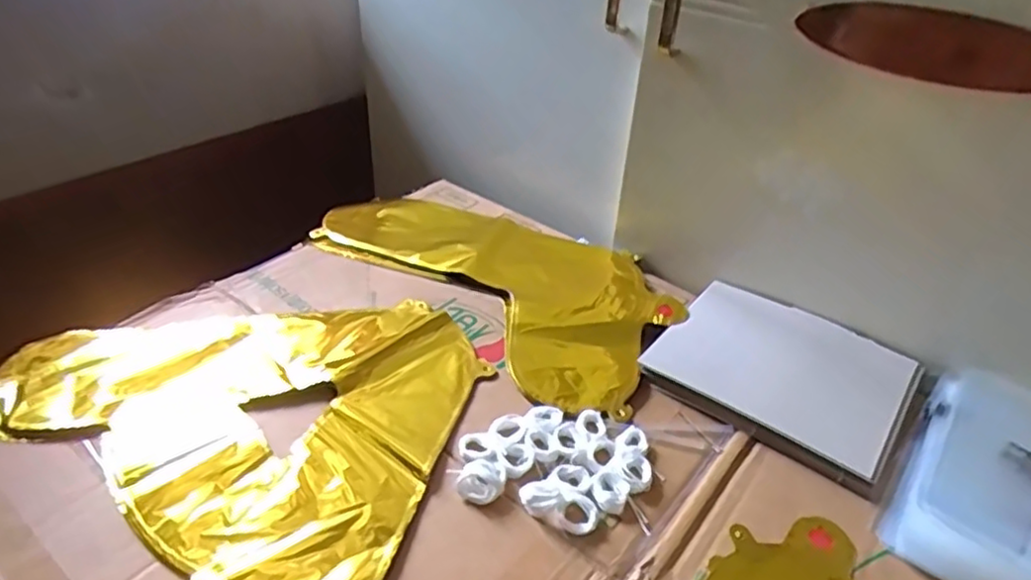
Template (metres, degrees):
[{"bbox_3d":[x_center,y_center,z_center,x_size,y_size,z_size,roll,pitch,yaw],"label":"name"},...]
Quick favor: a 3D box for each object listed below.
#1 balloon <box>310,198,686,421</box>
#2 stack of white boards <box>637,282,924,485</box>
[{"bbox_3d":[-0.013,-0.023,0.703,0.222,0.024,0.406,-30,49,-35],"label":"balloon"},{"bbox_3d":[0.230,0.067,0.584,0.193,0.014,0.154,27,44,28],"label":"stack of white boards"}]

